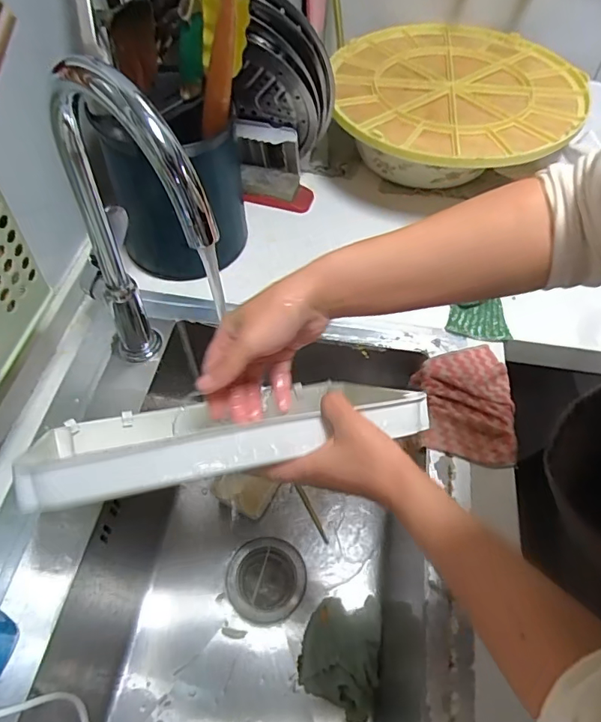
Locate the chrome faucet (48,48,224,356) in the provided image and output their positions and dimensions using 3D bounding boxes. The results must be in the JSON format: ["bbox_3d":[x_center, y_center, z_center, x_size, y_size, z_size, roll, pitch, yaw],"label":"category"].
[{"bbox_3d":[-0.170,-0.092,0.481,0.054,0.376,0.229,-39,64,-24],"label":"chrome faucet"}]

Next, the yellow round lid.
[{"bbox_3d":[0.242,-0.437,0.776,0.384,0.030,0.393,0,55,-1],"label":"yellow round lid"}]

